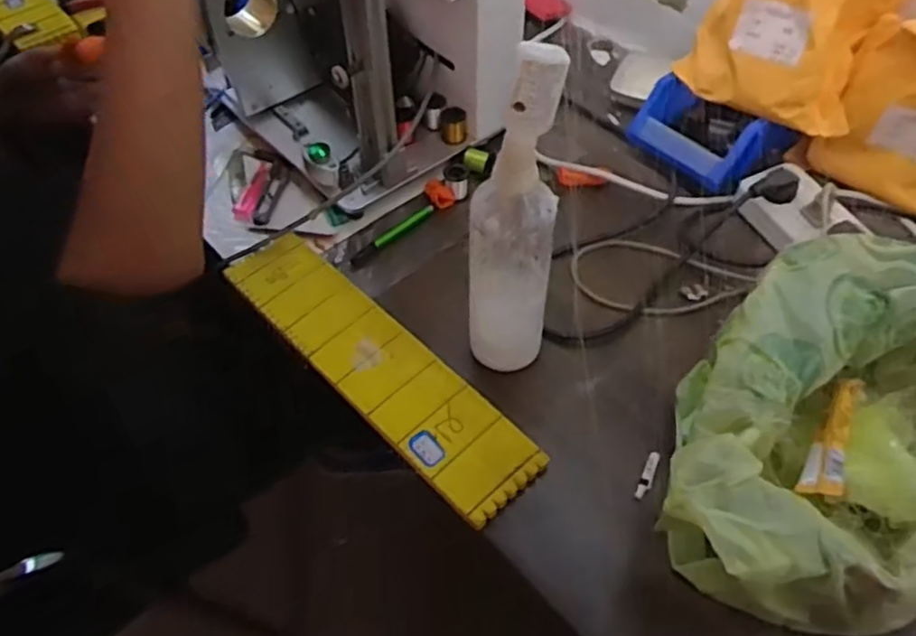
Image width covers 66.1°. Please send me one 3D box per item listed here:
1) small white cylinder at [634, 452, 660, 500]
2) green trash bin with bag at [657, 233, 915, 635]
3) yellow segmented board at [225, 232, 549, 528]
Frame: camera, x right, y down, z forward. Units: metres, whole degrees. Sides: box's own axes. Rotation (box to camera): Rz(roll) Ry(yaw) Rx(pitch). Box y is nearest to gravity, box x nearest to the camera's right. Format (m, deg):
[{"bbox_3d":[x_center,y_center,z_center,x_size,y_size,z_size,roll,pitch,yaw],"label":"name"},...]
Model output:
[{"bbox_3d":[0.151,0.124,0.557,0.009,0.009,0.043,21,55,16],"label":"small white cylinder"},{"bbox_3d":[0.277,0.078,0.507,0.203,0.122,0.313,37,61,25],"label":"green trash bin with bag"},{"bbox_3d":[-0.077,0.032,0.623,0.085,0.015,0.356,-36,60,-25],"label":"yellow segmented board"}]

